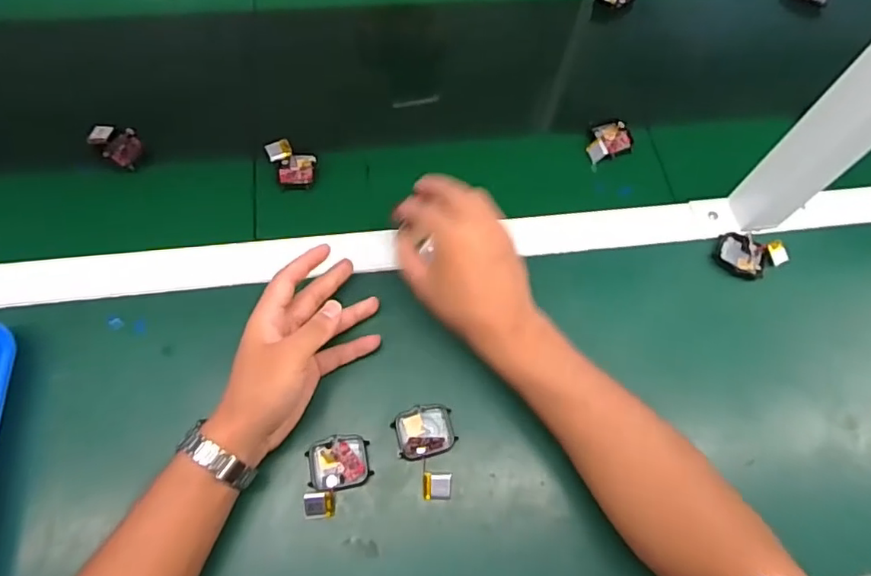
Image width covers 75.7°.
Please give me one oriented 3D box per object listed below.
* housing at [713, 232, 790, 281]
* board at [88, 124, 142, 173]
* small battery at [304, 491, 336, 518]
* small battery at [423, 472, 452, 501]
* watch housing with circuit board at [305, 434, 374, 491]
[{"bbox_3d":[0.293,-0.030,0.521,0.060,0.014,0.042,22,66,8],"label":"housing"},{"bbox_3d":[-0.310,-0.139,0.542,0.047,0.019,0.036,15,66,4],"label":"board"},{"bbox_3d":[-0.087,0.162,0.419,0.023,0.012,0.017,-3,66,-4],"label":"small battery"},{"bbox_3d":[0.002,0.153,0.431,0.022,0.007,0.020,3,65,-1],"label":"small battery"},{"bbox_3d":[-0.075,0.136,0.435,0.046,0.010,0.039,-11,66,-7],"label":"watch housing with circuit board"}]

